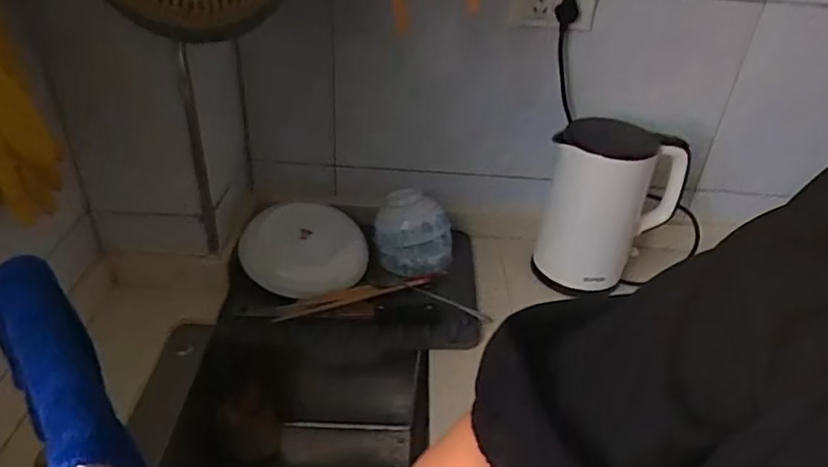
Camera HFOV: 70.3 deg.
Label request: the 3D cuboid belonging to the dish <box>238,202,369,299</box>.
[{"bbox_3d":[-0.160,0.018,0.873,0.188,0.032,0.159,10,57,-27],"label":"dish"}]

